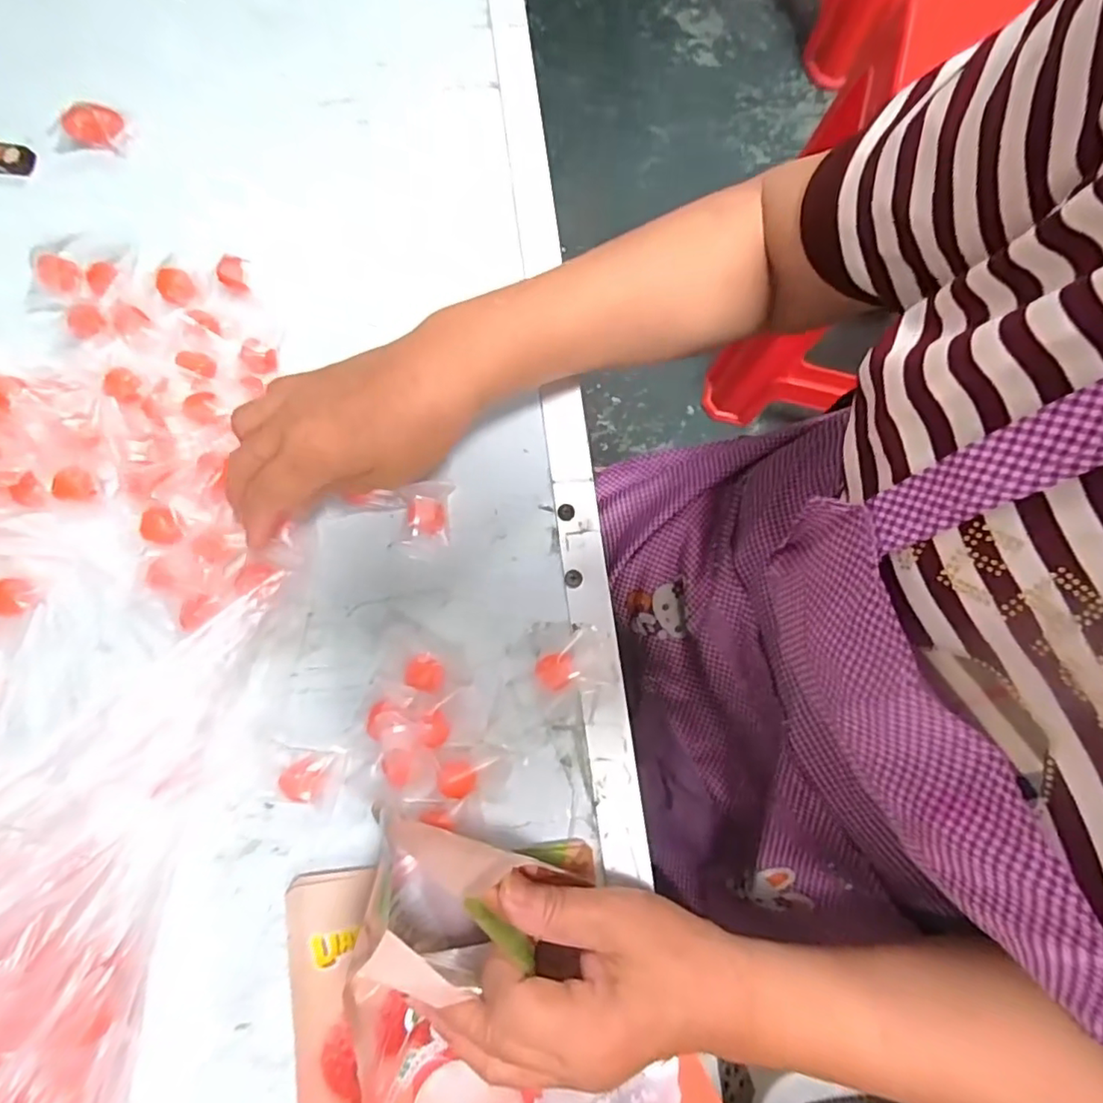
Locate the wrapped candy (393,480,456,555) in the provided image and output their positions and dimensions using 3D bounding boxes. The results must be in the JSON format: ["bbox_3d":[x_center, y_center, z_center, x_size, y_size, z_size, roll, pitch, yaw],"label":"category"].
[{"bbox_3d":[-0.073,-0.021,0.334,0.029,0.018,0.044,3,80,0],"label":"wrapped candy"}]

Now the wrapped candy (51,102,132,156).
[{"bbox_3d":[-0.296,-0.269,0.375,0.049,0.019,0.020,3,80,0],"label":"wrapped candy"}]

